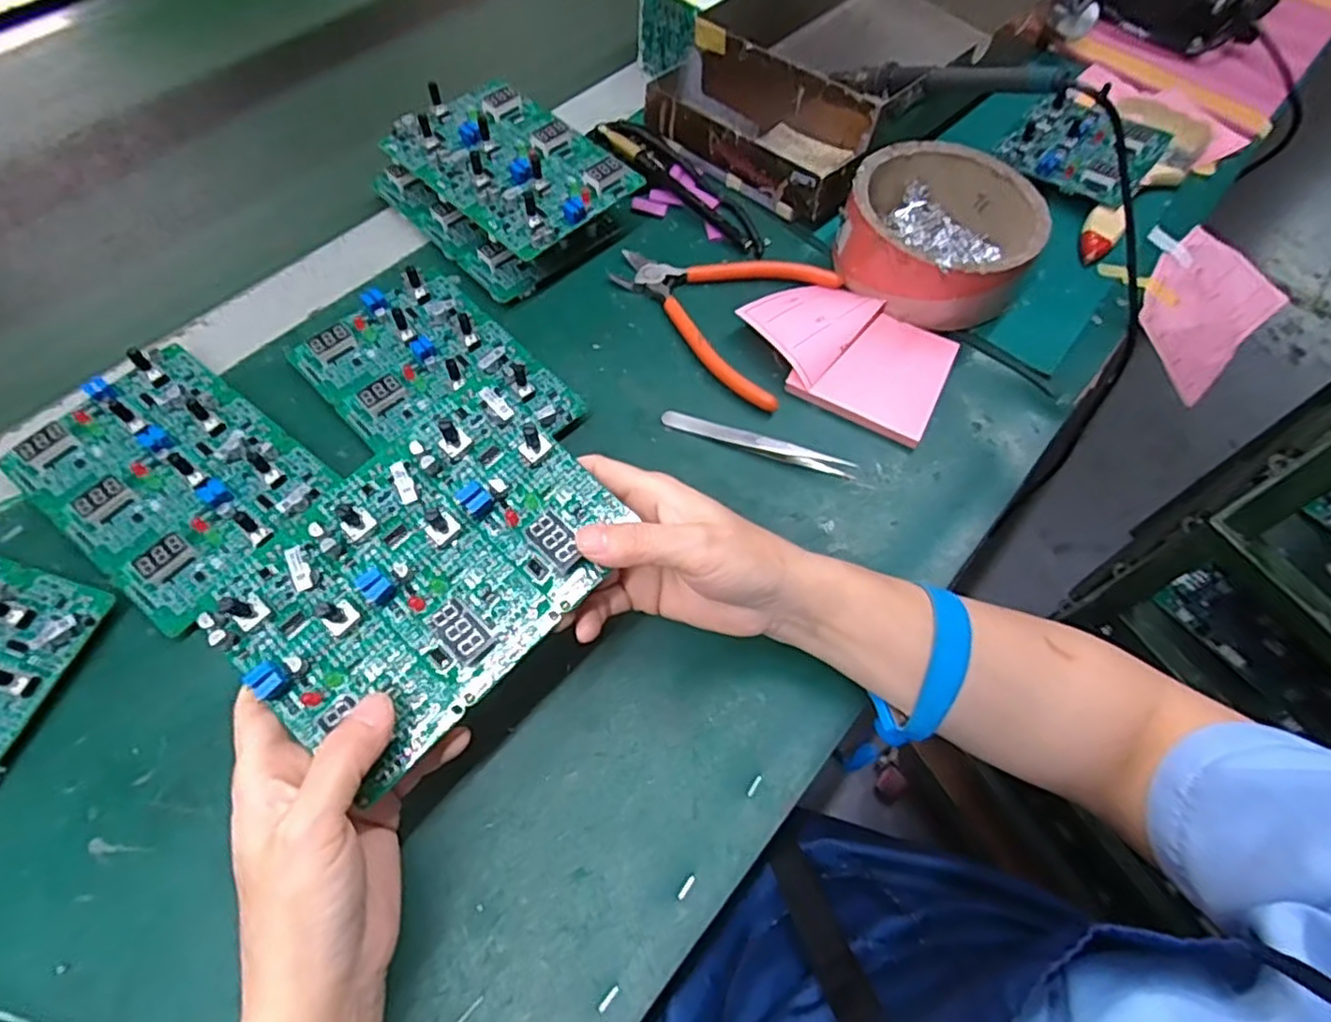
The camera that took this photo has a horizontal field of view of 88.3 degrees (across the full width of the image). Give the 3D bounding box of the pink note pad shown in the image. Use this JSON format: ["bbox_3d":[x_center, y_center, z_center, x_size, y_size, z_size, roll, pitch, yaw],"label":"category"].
[{"bbox_3d":[0.114,-0.103,0.429,0.125,0.021,0.088,29,64,12],"label":"pink note pad"}]

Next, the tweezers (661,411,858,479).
[{"bbox_3d":[0.054,-0.040,0.399,0.114,0.012,0.011,17,62,5],"label":"tweezers"}]

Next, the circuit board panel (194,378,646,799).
[{"bbox_3d":[-0.094,0.022,0.273,0.099,0.034,0.143,41,67,17],"label":"circuit board panel"}]

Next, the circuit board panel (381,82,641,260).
[{"bbox_3d":[-0.102,-0.231,0.446,0.143,0.024,0.096,41,67,17],"label":"circuit board panel"}]

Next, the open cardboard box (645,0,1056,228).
[{"bbox_3d":[0.161,-0.358,0.540,0.188,0.071,0.343,42,67,17],"label":"open cardboard box"}]

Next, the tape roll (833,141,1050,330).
[{"bbox_3d":[0.180,-0.185,0.454,0.116,0.053,0.123,2,62,-3],"label":"tape roll"}]

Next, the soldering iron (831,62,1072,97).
[{"bbox_3d":[0.186,-0.289,0.462,0.019,0.017,0.164,-39,47,-21],"label":"soldering iron"}]

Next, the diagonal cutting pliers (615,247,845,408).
[{"bbox_3d":[0.041,-0.141,0.450,0.141,0.011,0.117,35,65,14],"label":"diagonal cutting pliers"}]

